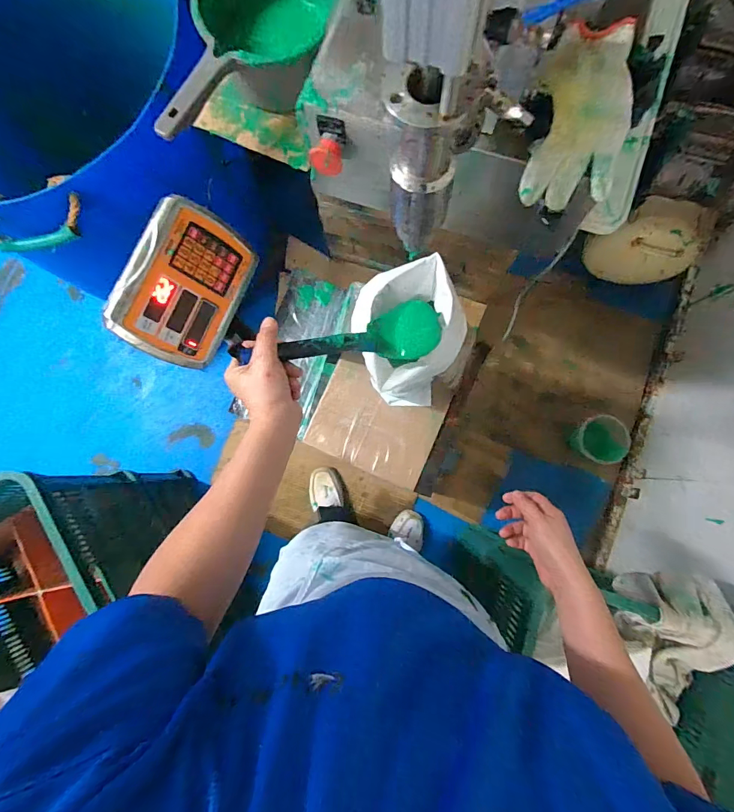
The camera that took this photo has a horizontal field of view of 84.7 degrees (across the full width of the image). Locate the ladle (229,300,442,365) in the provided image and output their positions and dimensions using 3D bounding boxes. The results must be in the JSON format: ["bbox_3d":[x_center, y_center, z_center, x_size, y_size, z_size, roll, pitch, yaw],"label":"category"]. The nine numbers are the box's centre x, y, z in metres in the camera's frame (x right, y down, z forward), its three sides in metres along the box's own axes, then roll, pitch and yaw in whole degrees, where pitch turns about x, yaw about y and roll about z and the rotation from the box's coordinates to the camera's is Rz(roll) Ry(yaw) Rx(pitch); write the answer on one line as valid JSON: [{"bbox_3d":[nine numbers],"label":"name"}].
[{"bbox_3d":[-0.022,-0.082,0.483,0.267,0.044,0.072,-11,81,-29],"label":"ladle"}]

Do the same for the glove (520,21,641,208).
[{"bbox_3d":[0.204,-0.276,0.388,0.091,0.045,0.155,0,112,-5],"label":"glove"}]

